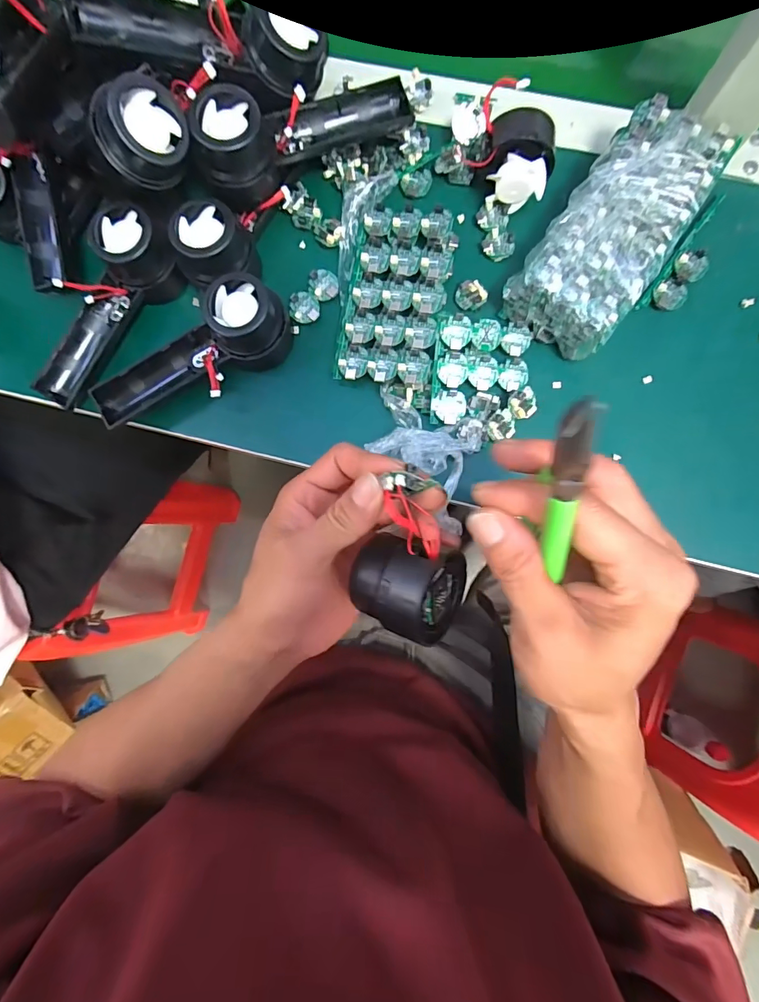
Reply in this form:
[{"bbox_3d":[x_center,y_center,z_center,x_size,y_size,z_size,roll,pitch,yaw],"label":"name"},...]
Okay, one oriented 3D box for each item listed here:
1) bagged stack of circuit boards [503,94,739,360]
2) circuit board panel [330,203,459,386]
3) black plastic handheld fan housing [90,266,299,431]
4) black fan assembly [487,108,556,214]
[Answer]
[{"bbox_3d":[0.172,-0.194,0.325,0.083,0.046,0.163,37,88,5],"label":"bagged stack of circuit boards"},{"bbox_3d":[0.013,-0.159,0.337,0.073,0.019,0.137,11,86,3],"label":"circuit board panel"},{"bbox_3d":[-0.143,-0.106,0.339,0.160,0.052,0.053,-35,85,-1],"label":"black plastic handheld fan housing"},{"bbox_3d":[0.106,-0.257,0.333,0.047,0.049,0.050,14,86,4],"label":"black fan assembly"}]

